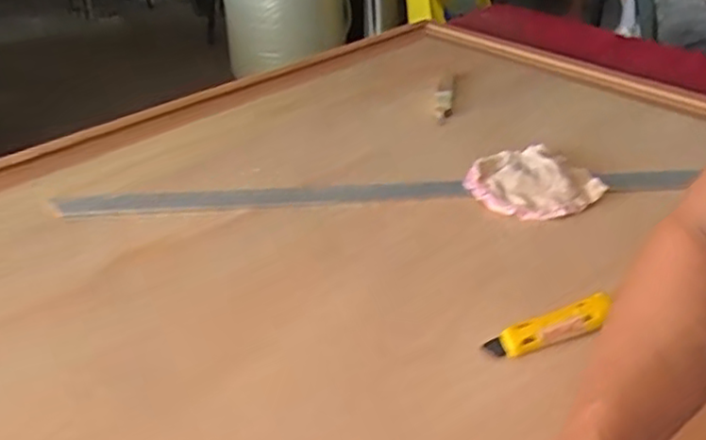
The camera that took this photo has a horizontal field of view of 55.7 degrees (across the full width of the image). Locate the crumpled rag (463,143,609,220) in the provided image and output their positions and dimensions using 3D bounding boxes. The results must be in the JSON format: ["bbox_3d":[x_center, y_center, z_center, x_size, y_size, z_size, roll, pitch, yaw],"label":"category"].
[{"bbox_3d":[0.226,-0.050,0.864,0.140,0.027,0.151,-24,42,-29],"label":"crumpled rag"}]

